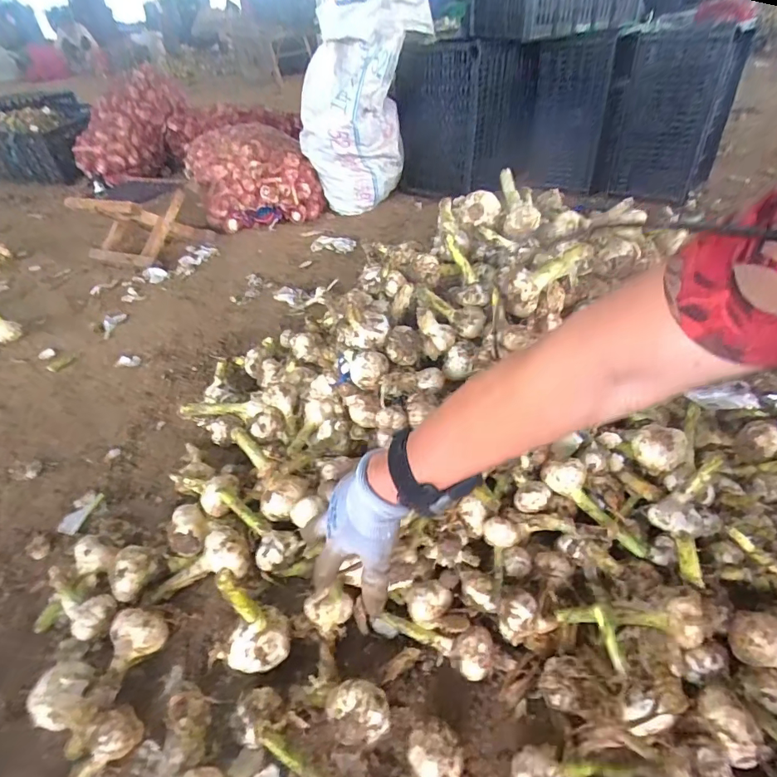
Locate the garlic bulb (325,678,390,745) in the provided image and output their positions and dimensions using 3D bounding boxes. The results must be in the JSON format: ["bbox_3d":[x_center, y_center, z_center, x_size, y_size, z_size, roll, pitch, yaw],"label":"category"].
[{"bbox_3d":[-0.028,0.303,0.436,0.056,0.051,0.051,-12,41,-10],"label":"garlic bulb"}]

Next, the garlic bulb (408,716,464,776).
[{"bbox_3d":[0.042,0.330,0.419,0.048,0.042,0.045,-3,41,3],"label":"garlic bulb"}]

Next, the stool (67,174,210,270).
[{"bbox_3d":[-0.722,-0.486,1.337,0.294,0.192,0.260,15,44,21],"label":"stool"}]

